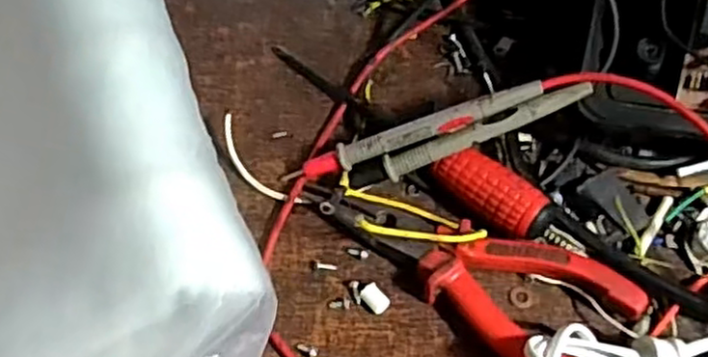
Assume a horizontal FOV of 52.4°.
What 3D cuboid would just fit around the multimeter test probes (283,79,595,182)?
[{"bbox_3d":[0.036,-0.018,0.319,0.131,0.013,0.017,-16,52,15],"label":"multimeter test probes"}]

